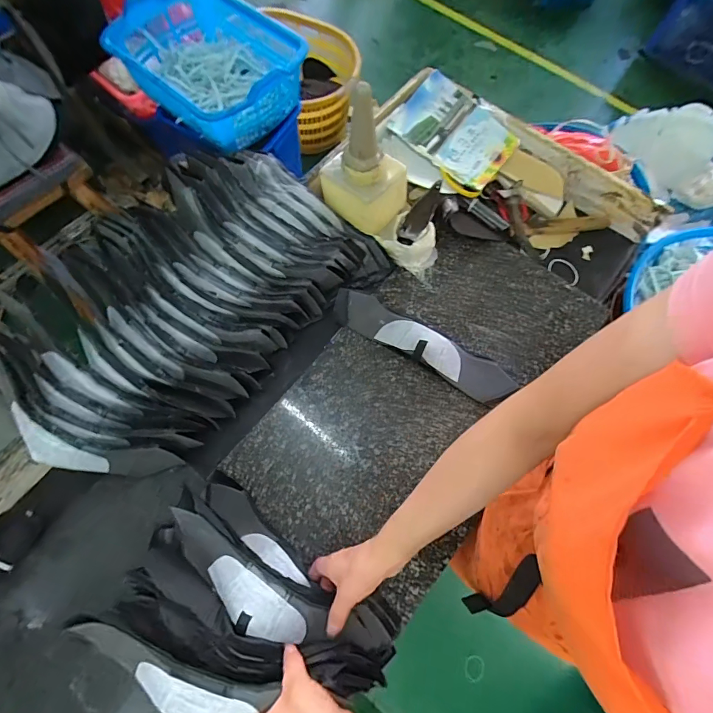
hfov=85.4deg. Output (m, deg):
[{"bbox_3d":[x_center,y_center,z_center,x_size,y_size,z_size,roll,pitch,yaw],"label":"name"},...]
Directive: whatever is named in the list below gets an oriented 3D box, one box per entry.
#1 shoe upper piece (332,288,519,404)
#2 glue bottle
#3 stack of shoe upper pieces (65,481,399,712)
[{"bbox_3d":[0.105,-0.024,0.637,0.327,0.048,0.074,30,73,9],"label":"shoe upper piece"},{"bbox_3d":[0.009,-0.309,0.608,0.134,0.192,0.097,31,74,10],"label":"glue bottle"},{"bbox_3d":[-0.129,0.315,0.460,0.327,0.118,0.184,33,75,12],"label":"stack of shoe upper pieces"}]

